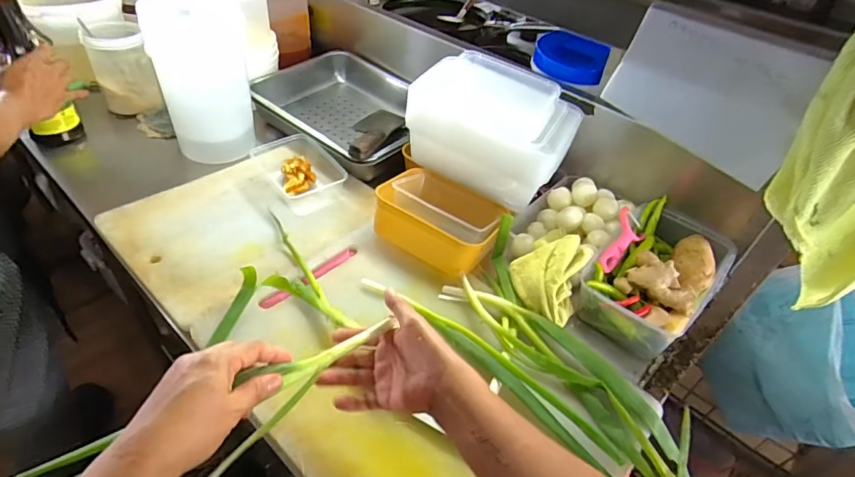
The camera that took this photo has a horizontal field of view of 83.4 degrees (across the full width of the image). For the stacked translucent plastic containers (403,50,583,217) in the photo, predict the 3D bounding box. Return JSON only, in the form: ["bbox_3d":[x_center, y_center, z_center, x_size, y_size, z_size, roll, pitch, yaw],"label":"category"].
[{"bbox_3d":[0.111,-0.185,0.813,0.254,0.169,0.158,27,45,21],"label":"stacked translucent plastic containers"}]

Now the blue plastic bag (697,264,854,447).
[{"bbox_3d":[0.606,0.207,0.760,0.155,0.254,0.246,-14,46,-22],"label":"blue plastic bag"}]

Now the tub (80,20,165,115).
[{"bbox_3d":[-0.663,-0.373,1.045,0.110,0.150,0.127,-19,48,-26],"label":"tub"}]

